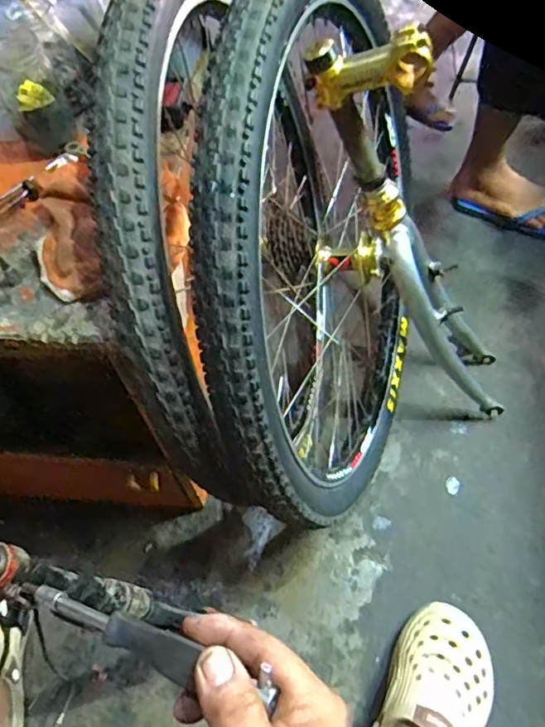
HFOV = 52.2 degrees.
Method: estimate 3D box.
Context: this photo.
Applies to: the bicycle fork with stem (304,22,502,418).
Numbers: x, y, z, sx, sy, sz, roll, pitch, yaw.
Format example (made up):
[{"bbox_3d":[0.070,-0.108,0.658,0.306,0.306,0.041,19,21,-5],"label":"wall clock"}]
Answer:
[{"bbox_3d":[0.191,-0.126,0.751,0.159,0.634,0.137,-1,55,31],"label":"bicycle fork with stem"}]

